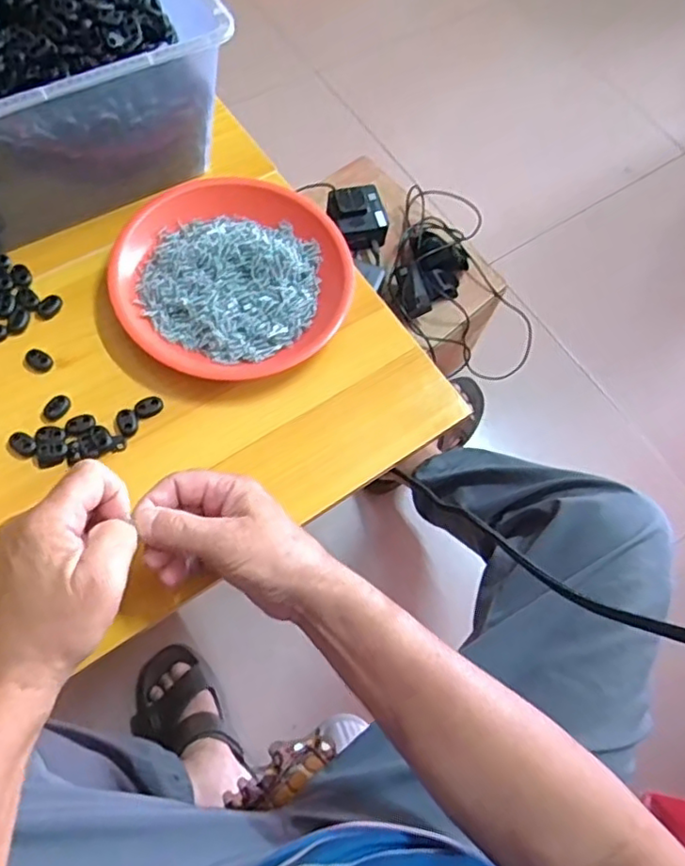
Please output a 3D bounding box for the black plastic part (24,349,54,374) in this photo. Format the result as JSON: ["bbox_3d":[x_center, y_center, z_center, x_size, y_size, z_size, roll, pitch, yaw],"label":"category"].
[{"bbox_3d":[-0.239,-0.058,0.485,0.016,0.004,0.022,-40,74,-17],"label":"black plastic part"}]

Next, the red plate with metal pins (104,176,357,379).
[{"bbox_3d":[-0.090,-0.128,0.519,0.192,0.039,0.173,8,67,1],"label":"red plate with metal pins"}]

